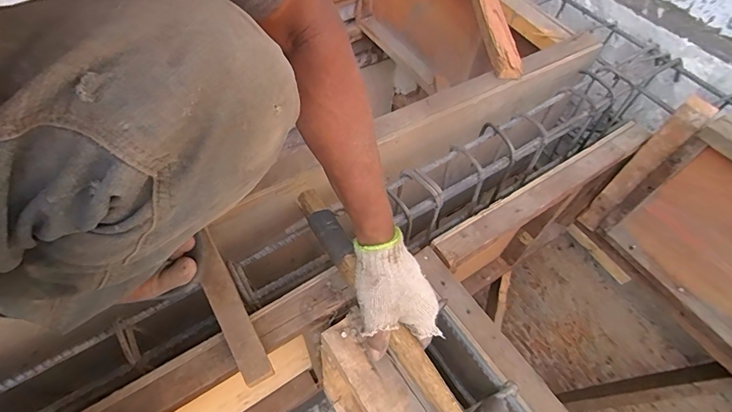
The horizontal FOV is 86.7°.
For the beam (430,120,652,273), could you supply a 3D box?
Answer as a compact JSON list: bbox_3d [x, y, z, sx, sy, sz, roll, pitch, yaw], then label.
[{"bbox_3d":[0.353,-0.037,0.743,0.555,0.030,0.062,-27,62,-21],"label":"beam"}]

